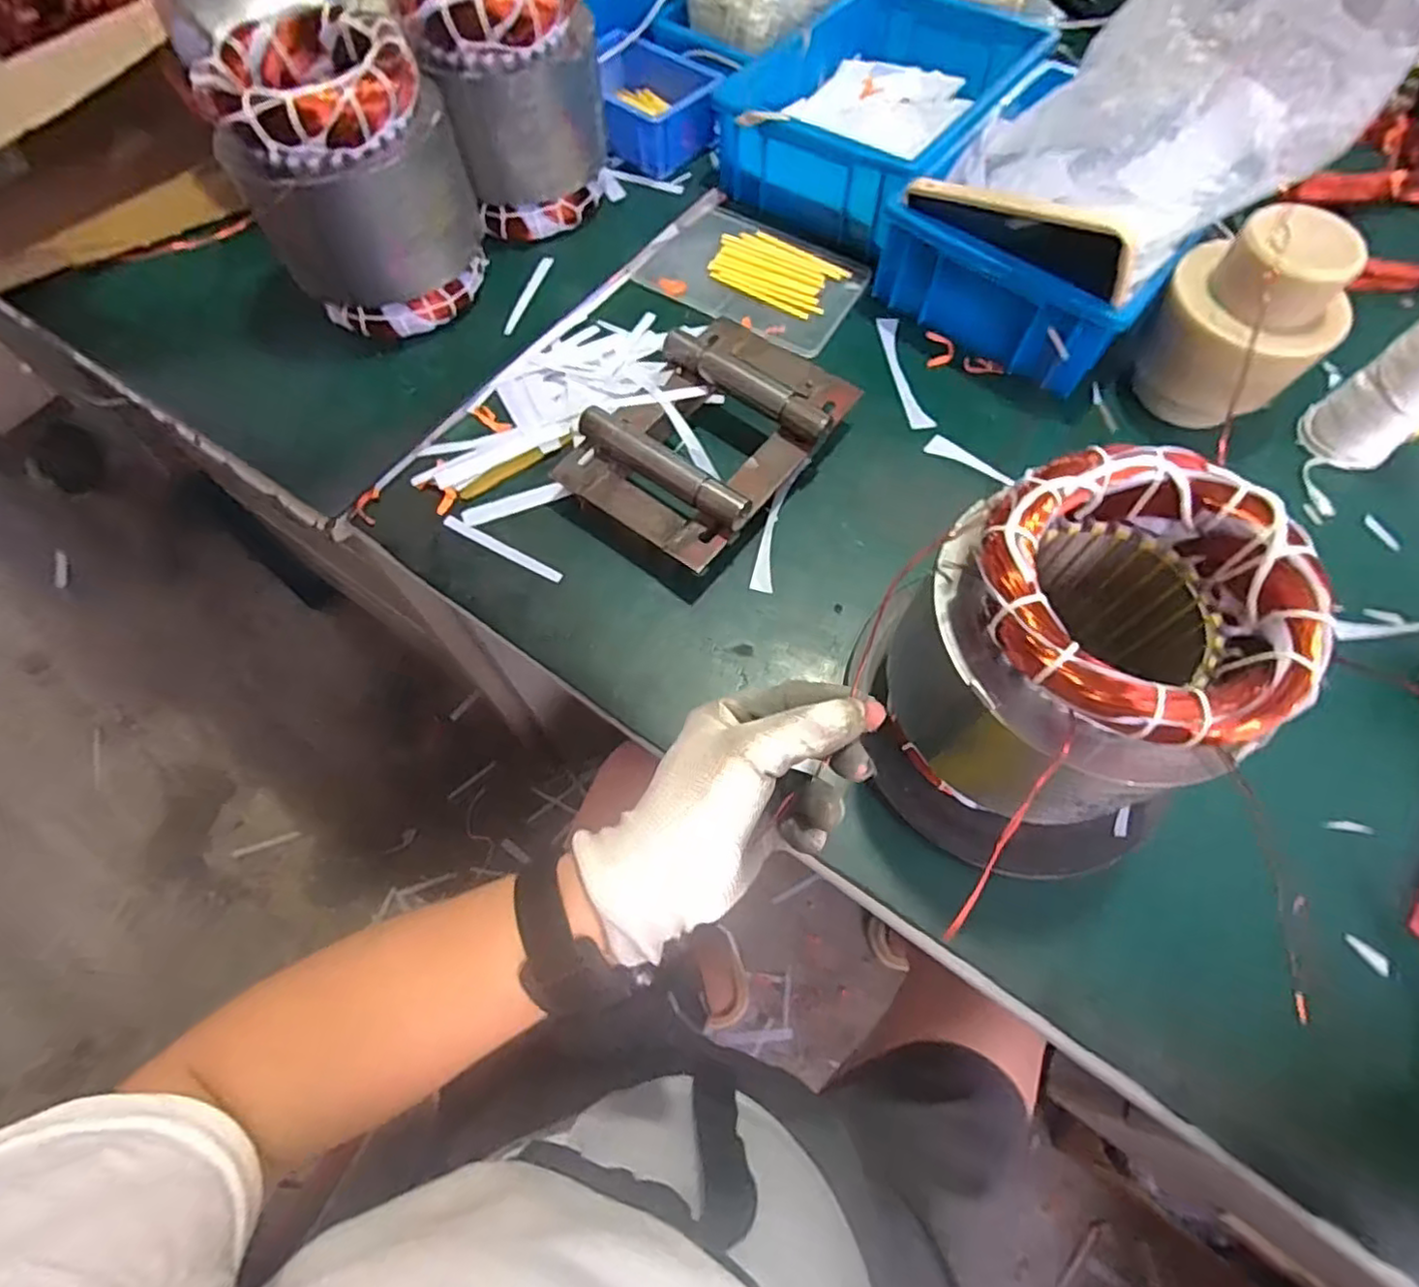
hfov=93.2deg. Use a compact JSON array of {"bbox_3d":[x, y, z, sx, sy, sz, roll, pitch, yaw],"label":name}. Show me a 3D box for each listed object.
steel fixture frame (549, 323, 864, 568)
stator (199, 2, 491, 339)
[{"bbox_3d":[0.001,-0.149,0.479,0.139,0.049,0.195,37,70,15],"label":"steel fixture frame"},{"bbox_3d":[-0.260,-0.342,0.504,0.146,0.163,0.146,-24,68,-12],"label":"stator"}]

